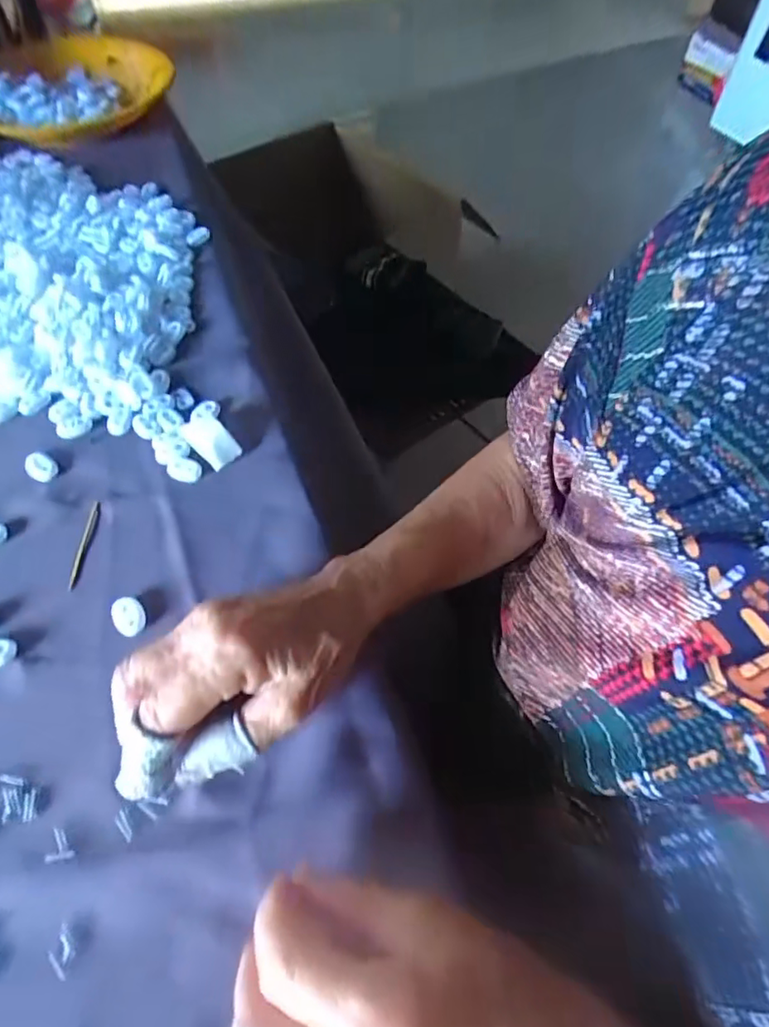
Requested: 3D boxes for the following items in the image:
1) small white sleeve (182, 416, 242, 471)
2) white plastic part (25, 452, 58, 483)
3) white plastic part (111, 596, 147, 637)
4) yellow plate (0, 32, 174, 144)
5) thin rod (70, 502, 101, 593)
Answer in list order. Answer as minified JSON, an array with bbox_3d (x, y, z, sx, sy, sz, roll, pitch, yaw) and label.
[{"bbox_3d":[-0.117,-0.051,0.372,0.023,0.013,0.042,-35,64,-23],"label":"small white sleeve"},{"bbox_3d":[-0.226,-0.031,0.366,0.017,0.009,0.020,-38,65,-24],"label":"white plastic part"},{"bbox_3d":[-0.144,0.056,0.311,0.017,0.004,0.025,-39,65,-25],"label":"white plastic part"},{"bbox_3d":[-0.353,-0.476,0.628,0.207,0.048,0.191,1,56,-2],"label":"yellow plate"},{"bbox_3d":[-0.182,0.018,0.337,0.005,0.004,0.060,2,56,-1],"label":"thin rod"}]

